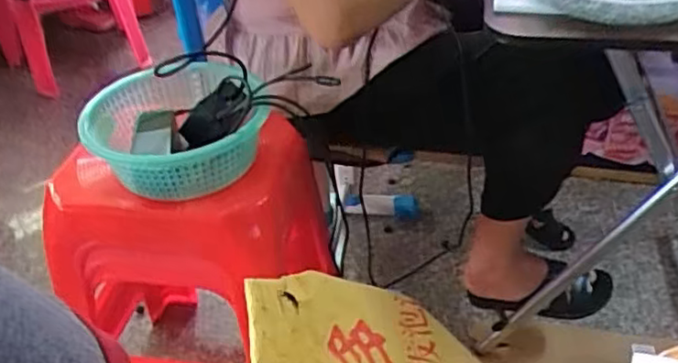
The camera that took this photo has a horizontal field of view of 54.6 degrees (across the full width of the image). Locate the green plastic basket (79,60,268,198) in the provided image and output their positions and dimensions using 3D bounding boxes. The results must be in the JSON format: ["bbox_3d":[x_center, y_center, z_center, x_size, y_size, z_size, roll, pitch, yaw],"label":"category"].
[{"bbox_3d":[-0.212,-0.071,0.887,0.230,0.086,0.224,-9,38,-7],"label":"green plastic basket"}]

